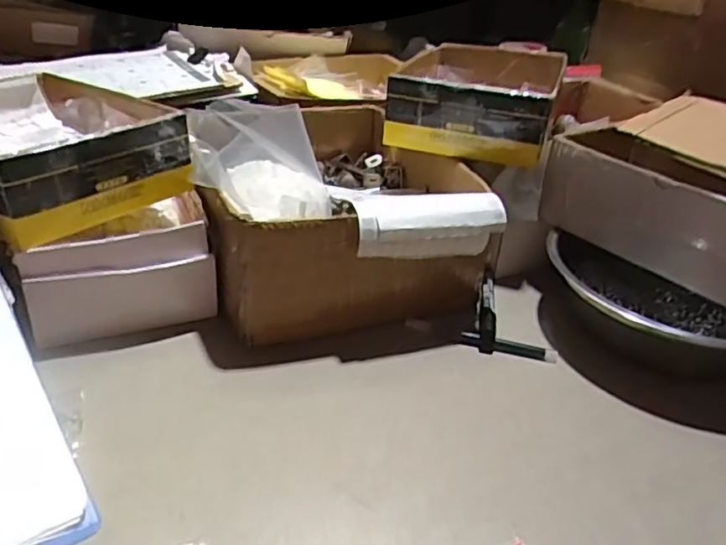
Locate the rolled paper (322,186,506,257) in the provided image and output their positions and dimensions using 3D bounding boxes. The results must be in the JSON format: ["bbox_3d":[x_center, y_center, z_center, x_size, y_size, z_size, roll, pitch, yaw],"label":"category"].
[{"bbox_3d":[0.054,-0.047,0.539,0.151,0.051,0.062,-11,34,-25],"label":"rolled paper"}]

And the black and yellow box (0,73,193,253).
[{"bbox_3d":[-0.307,-0.121,0.568,0.252,0.077,0.181,25,36,31],"label":"black and yellow box"}]

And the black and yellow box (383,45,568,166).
[{"bbox_3d":[0.144,-0.233,0.768,0.197,0.070,0.298,13,31,15],"label":"black and yellow box"}]

